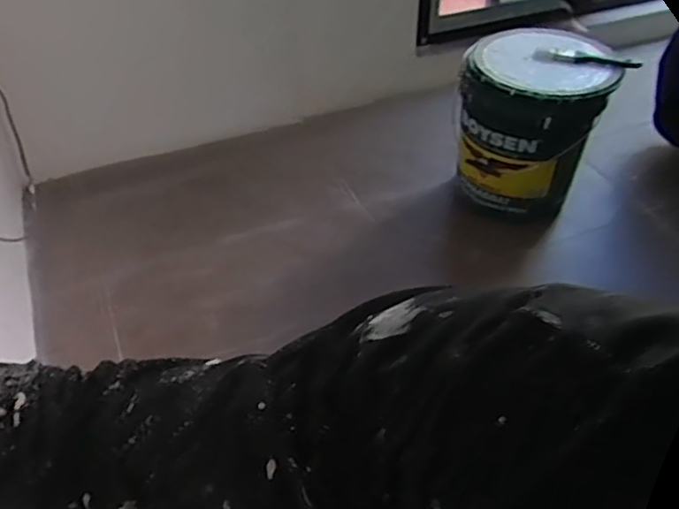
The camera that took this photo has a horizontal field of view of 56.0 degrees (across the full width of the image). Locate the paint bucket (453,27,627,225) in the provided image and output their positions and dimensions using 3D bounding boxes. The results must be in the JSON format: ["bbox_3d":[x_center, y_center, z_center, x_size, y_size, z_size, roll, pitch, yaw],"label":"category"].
[{"bbox_3d":[0.449,-0.321,1.522,0.311,0.306,0.348,11,43,13],"label":"paint bucket"}]

